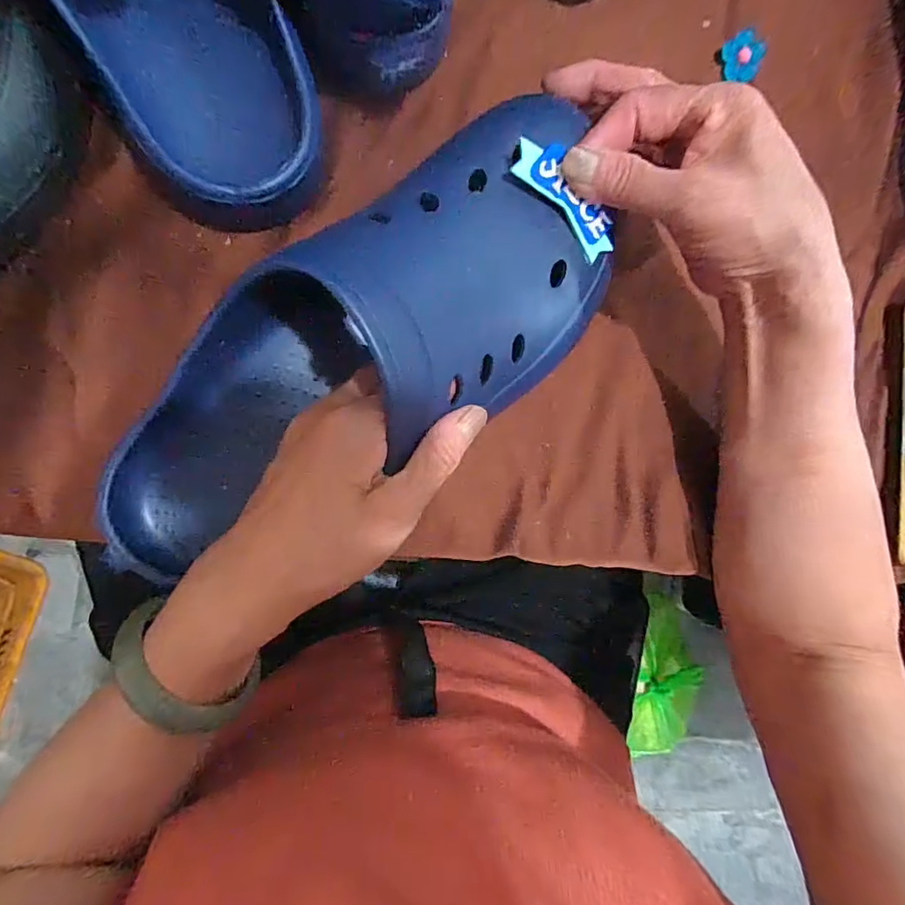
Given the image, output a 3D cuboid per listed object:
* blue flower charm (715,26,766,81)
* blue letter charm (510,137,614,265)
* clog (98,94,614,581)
[{"bbox_3d":[0.172,-0.235,0.302,0.025,0.005,0.024,43,114,-9],"label":"blue flower charm"},{"bbox_3d":[0.053,-0.117,0.235,0.061,0.008,0.019,39,107,-24],"label":"blue letter charm"},{"bbox_3d":[-0.038,-0.049,0.224,0.283,0.083,0.109,-35,93,-4],"label":"clog"}]

